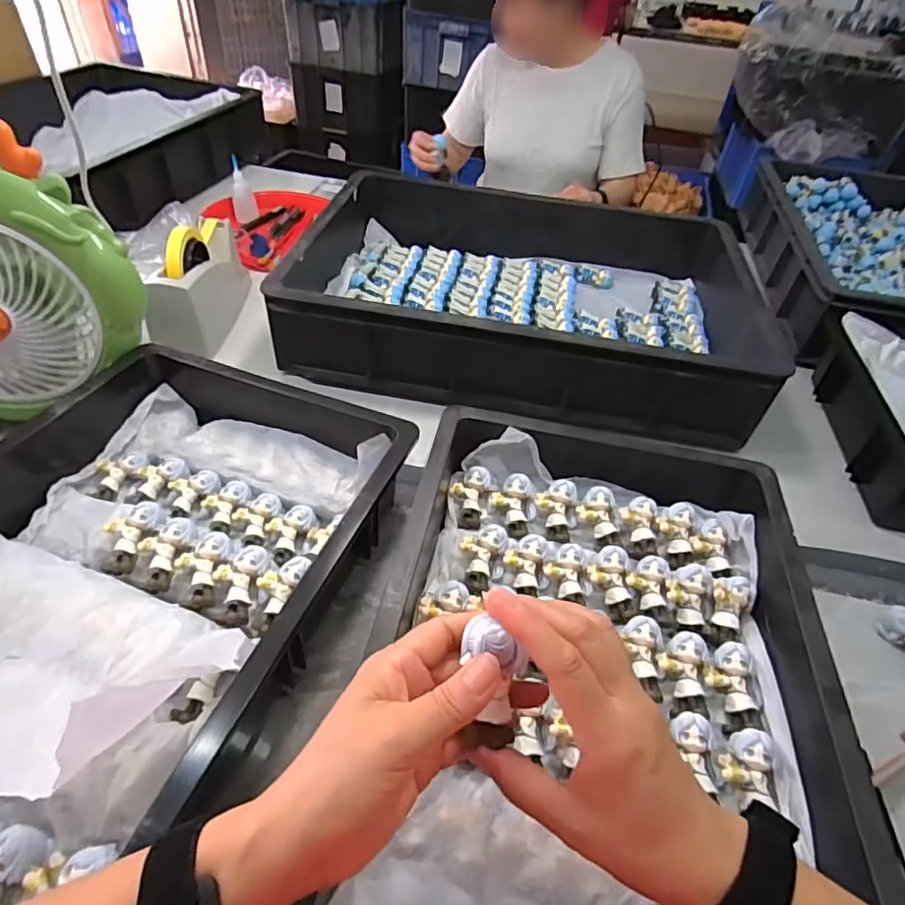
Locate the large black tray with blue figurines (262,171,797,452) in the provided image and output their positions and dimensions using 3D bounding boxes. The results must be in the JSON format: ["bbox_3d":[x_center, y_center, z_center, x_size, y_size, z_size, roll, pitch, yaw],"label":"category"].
[{"bbox_3d":[0.099,-0.228,0.785,0.587,0.119,0.410,9,45,3],"label":"large black tray with blue figurines"}]

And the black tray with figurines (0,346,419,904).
[{"bbox_3d":[-0.265,0.081,0.430,0.343,0.092,0.461,17,46,11],"label":"black tray with figurines"}]

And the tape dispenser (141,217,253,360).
[{"bbox_3d":[-0.341,-0.236,0.743,0.075,0.120,0.206,2,45,-4],"label":"tape dispenser"}]

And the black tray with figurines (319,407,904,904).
[{"bbox_3d":[0.102,0.157,0.399,0.314,0.071,0.457,11,45,4],"label":"black tray with figurines"}]

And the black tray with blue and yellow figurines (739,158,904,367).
[{"bbox_3d":[0.733,-0.309,0.916,0.380,0.128,0.558,11,45,5],"label":"black tray with blue and yellow figurines"}]

